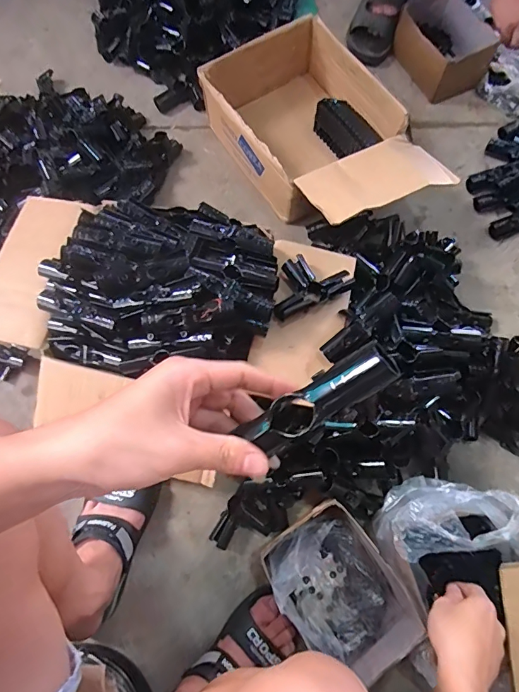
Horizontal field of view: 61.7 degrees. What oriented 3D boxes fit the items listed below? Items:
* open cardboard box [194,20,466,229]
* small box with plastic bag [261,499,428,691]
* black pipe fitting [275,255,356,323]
[{"bbox_3d":[0.123,-0.410,0.848,0.290,0.165,0.472,-33,73,-9],"label":"open cardboard box"},{"bbox_3d":[0.115,0.348,0.624,0.142,0.103,0.210,-36,74,-10],"label":"small box with plastic bag"},{"bbox_3d":[0.072,-0.099,0.671,0.132,0.034,0.077,-27,73,-8],"label":"black pipe fitting"}]

